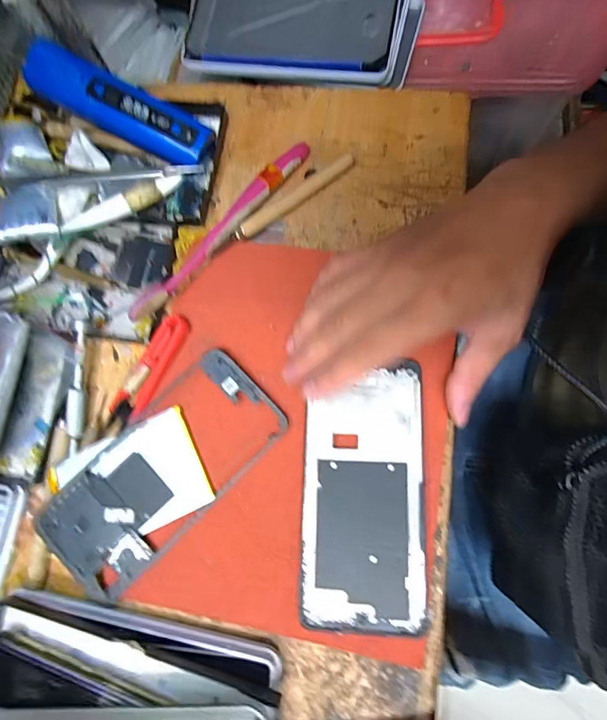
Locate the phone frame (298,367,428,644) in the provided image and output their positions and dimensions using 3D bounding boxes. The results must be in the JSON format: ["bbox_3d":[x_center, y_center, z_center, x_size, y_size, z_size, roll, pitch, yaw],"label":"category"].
[{"bbox_3d":[0.038,0.081,0.267,0.077,0.006,0.157,6,76,3],"label":"phone frame"}]

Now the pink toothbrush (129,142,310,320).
[{"bbox_3d":[-0.059,-0.099,0.314,0.020,0.017,0.183,38,80,10],"label":"pink toothbrush"}]

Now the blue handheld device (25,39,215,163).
[{"bbox_3d":[-0.133,-0.183,0.306,0.137,0.022,0.032,24,78,-7],"label":"blue handheld device"}]

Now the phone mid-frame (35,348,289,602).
[{"bbox_3d":[-0.091,0.072,0.276,0.077,0.012,0.165,44,81,11],"label":"phone mid-frame"}]

